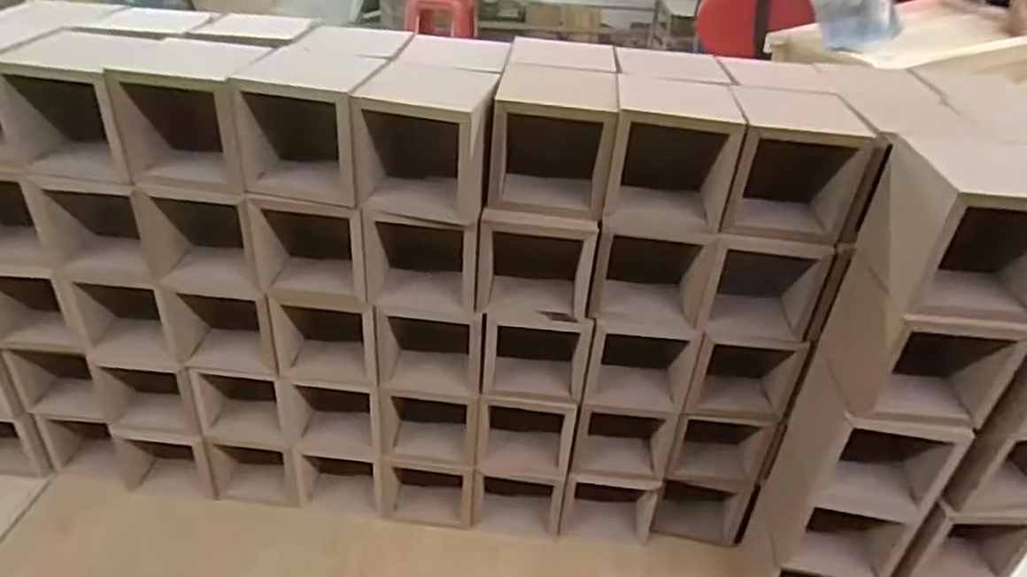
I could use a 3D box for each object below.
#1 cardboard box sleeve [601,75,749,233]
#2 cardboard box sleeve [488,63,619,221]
[{"bbox_3d":[0.083,-0.072,0.375,0.061,0.063,0.063,7,33,4],"label":"cardboard box sleeve"},{"bbox_3d":[0.022,-0.081,0.377,0.061,0.060,0.064,7,33,5],"label":"cardboard box sleeve"}]

